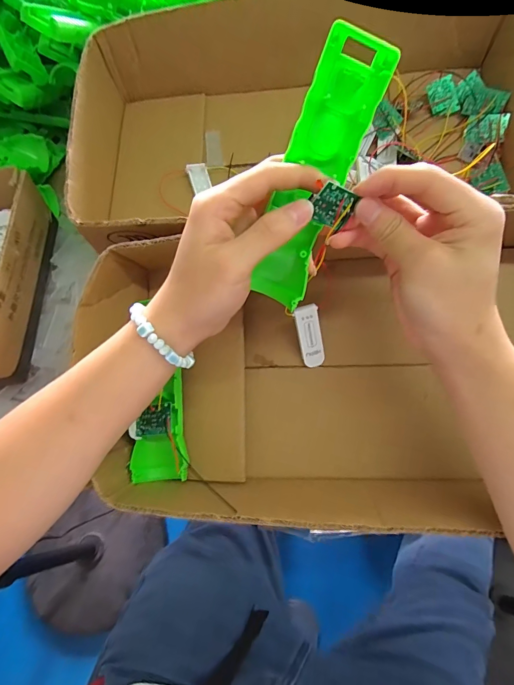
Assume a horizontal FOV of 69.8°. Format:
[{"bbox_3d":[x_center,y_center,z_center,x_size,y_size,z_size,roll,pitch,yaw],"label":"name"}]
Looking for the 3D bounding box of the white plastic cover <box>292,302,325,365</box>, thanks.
[{"bbox_3d":[0.047,-0.005,0.324,0.020,0.057,0.004,-15,22,-4],"label":"white plastic cover"}]

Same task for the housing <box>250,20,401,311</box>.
[{"bbox_3d":[0.036,-0.102,0.236,0.042,0.161,0.019,24,23,15],"label":"housing"}]

